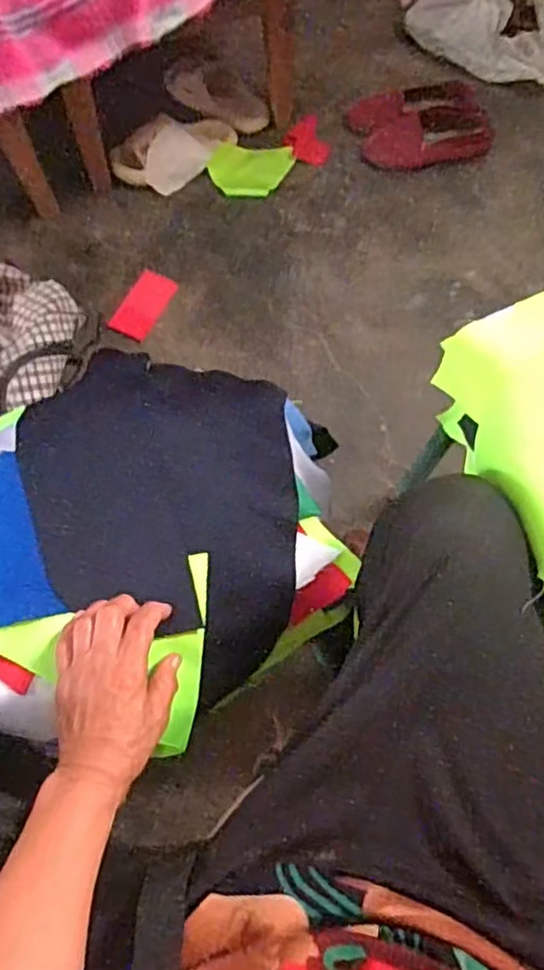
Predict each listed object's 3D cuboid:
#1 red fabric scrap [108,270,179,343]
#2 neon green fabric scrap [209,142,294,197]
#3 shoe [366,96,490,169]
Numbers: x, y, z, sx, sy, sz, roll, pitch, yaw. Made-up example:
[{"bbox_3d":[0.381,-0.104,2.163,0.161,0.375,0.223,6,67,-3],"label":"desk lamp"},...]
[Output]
[{"bbox_3d":[-0.208,-0.291,1.091,0.066,0.010,0.126,22,70,10],"label":"red fabric scrap"},{"bbox_3d":[-0.035,-0.546,1.170,0.142,0.012,0.103,-1,67,1],"label":"neon green fabric scrap"},{"bbox_3d":[0.271,-0.615,1.184,0.213,0.047,0.113,-11,68,-4],"label":"shoe"}]

